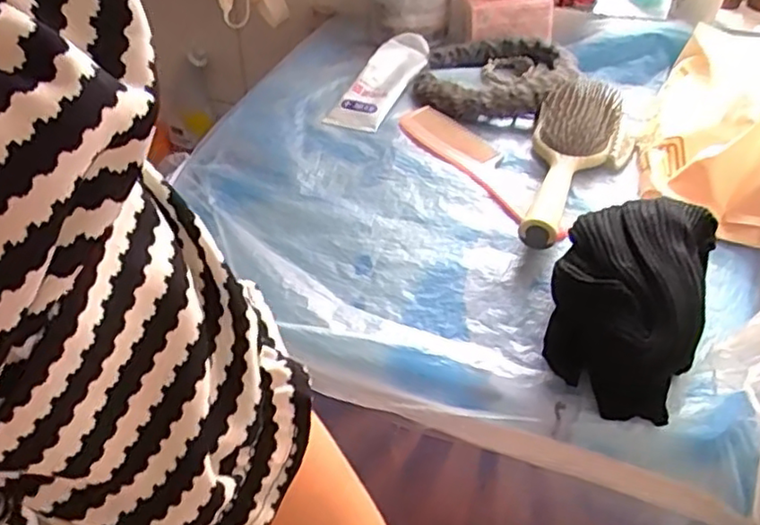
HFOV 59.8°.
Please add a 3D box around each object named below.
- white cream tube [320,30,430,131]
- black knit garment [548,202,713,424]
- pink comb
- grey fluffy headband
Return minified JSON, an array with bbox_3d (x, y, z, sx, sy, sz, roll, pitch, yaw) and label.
[{"bbox_3d":[0.003,-0.194,0.695,0.054,0.034,0.161,17,43,18],"label":"white cream tube"},{"bbox_3d":[0.169,0.019,0.453,0.095,0.078,0.131,15,43,15],"label":"black knit garment"},{"bbox_3d":[0.091,-0.087,0.591,0.048,0.014,0.221,-24,47,-26],"label":"pink comb"},{"bbox_3d":[0.118,-0.196,0.684,0.155,0.041,0.137,12,42,12],"label":"grey fluffy headband"}]

